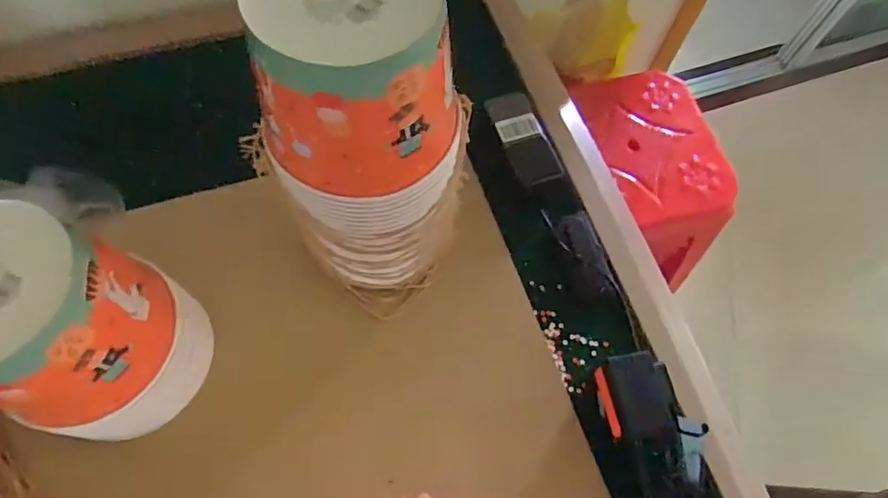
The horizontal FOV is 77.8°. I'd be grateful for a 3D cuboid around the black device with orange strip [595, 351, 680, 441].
[{"bbox_3d":[0.186,0.146,0.540,0.059,0.047,0.077,-2,66,-4],"label":"black device with orange strip"}]

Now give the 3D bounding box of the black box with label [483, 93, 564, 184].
[{"bbox_3d":[0.099,-0.135,0.680,0.058,0.035,0.123,-19,68,-11],"label":"black box with label"}]

